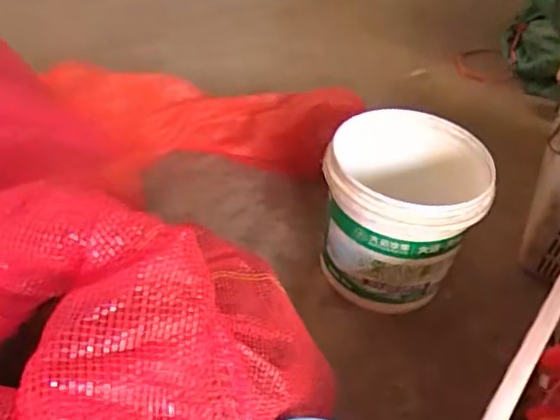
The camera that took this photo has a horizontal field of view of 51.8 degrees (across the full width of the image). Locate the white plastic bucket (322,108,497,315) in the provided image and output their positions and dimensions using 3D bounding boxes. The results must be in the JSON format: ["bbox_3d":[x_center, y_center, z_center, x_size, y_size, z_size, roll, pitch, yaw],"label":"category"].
[{"bbox_3d":[0.202,0.009,1.008,0.253,0.265,0.248,3,41,-3],"label":"white plastic bucket"}]

